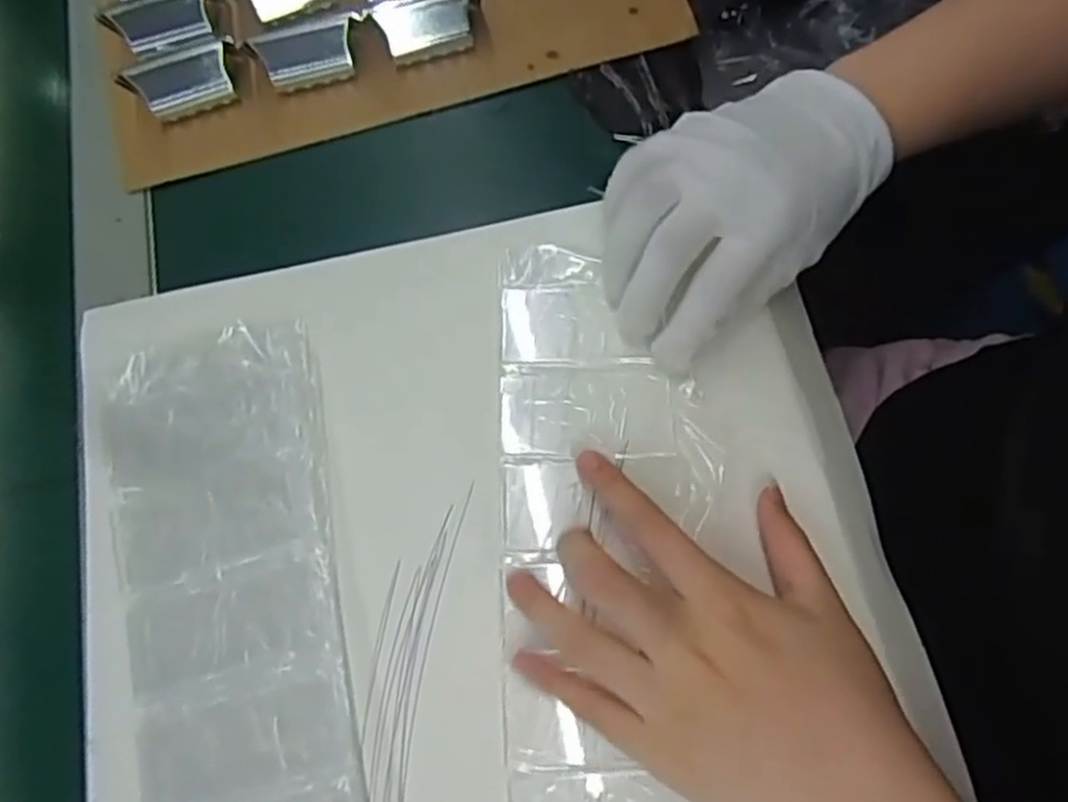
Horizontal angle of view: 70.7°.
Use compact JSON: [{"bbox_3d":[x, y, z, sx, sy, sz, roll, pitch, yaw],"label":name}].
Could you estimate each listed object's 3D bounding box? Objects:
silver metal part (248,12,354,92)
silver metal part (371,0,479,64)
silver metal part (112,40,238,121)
[{"bbox_3d":[-0.124,-0.188,0.410,0.052,0.030,0.012,-12,39,1],"label":"silver metal part"},{"bbox_3d":[-0.057,-0.208,0.414,0.056,0.033,0.028,-9,69,-2],"label":"silver metal part"},{"bbox_3d":[-0.193,-0.173,0.410,0.056,0.025,0.020,-17,70,-5],"label":"silver metal part"}]

